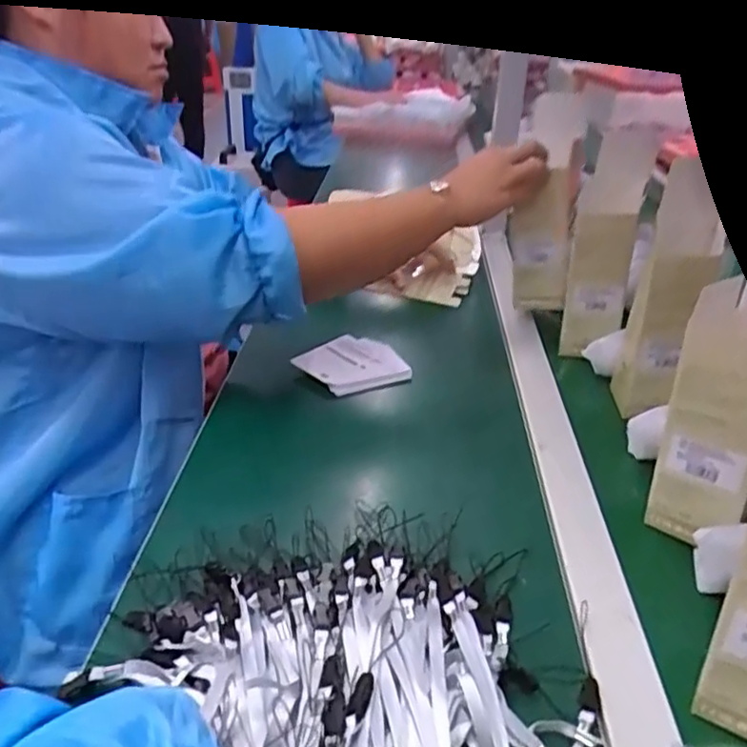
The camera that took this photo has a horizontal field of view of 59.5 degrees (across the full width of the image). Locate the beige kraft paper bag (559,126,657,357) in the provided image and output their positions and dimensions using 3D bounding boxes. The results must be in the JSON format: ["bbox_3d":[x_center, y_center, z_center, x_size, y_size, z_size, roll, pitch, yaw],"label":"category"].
[{"bbox_3d":[0.249,-0.139,0.703,0.066,0.224,0.037,14,33,16],"label":"beige kraft paper bag"}]

